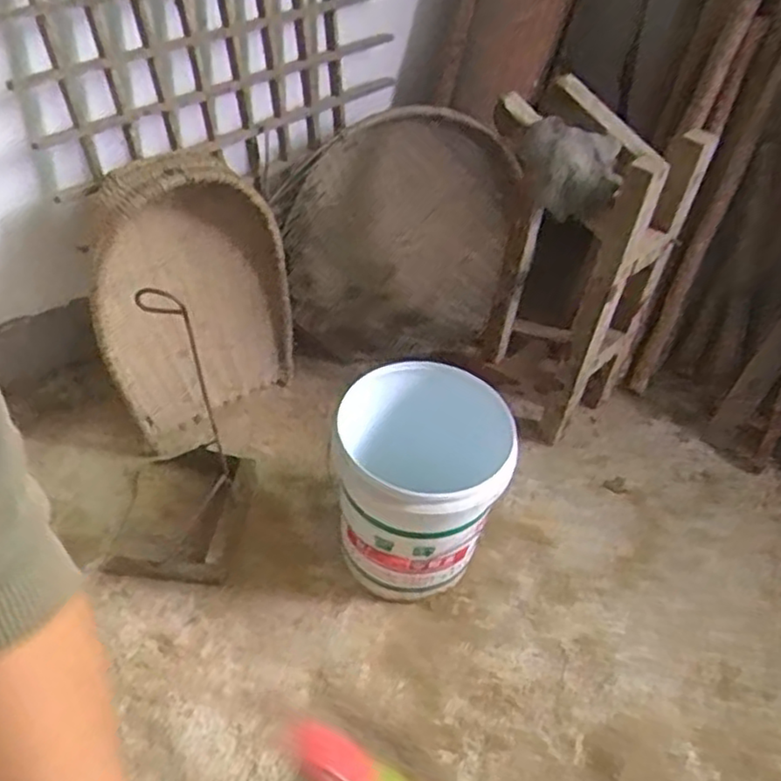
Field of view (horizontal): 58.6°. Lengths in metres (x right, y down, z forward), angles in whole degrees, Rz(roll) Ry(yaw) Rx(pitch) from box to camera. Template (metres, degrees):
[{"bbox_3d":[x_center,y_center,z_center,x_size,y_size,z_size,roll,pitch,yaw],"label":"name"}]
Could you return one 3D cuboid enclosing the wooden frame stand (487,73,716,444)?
[{"bbox_3d":[0.390,-0.255,1.548,0.343,0.675,0.332,35,49,28],"label":"wooden frame stand"}]

